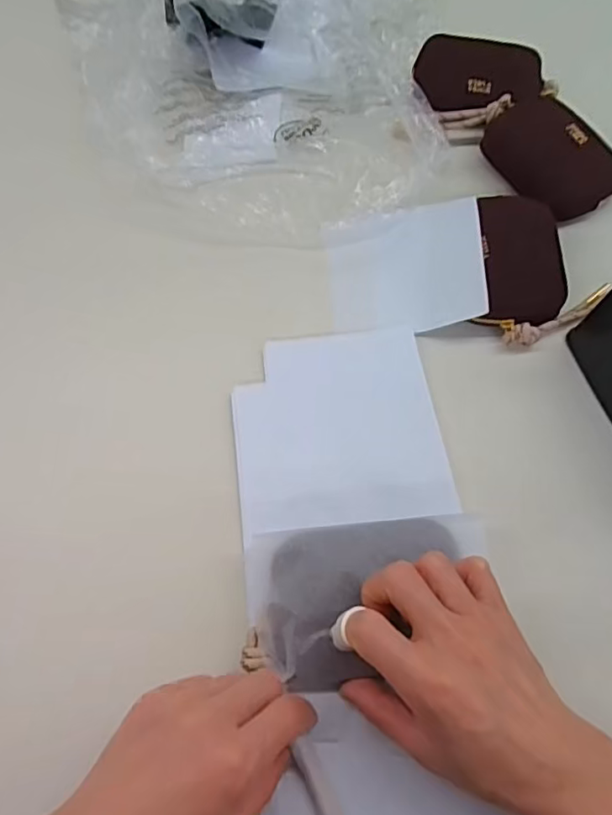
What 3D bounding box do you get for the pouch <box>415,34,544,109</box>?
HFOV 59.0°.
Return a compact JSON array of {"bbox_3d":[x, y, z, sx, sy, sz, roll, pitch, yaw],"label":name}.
[{"bbox_3d":[0.159,-0.304,0.500,0.112,0.025,0.088,9,66,6],"label":"pouch"}]

